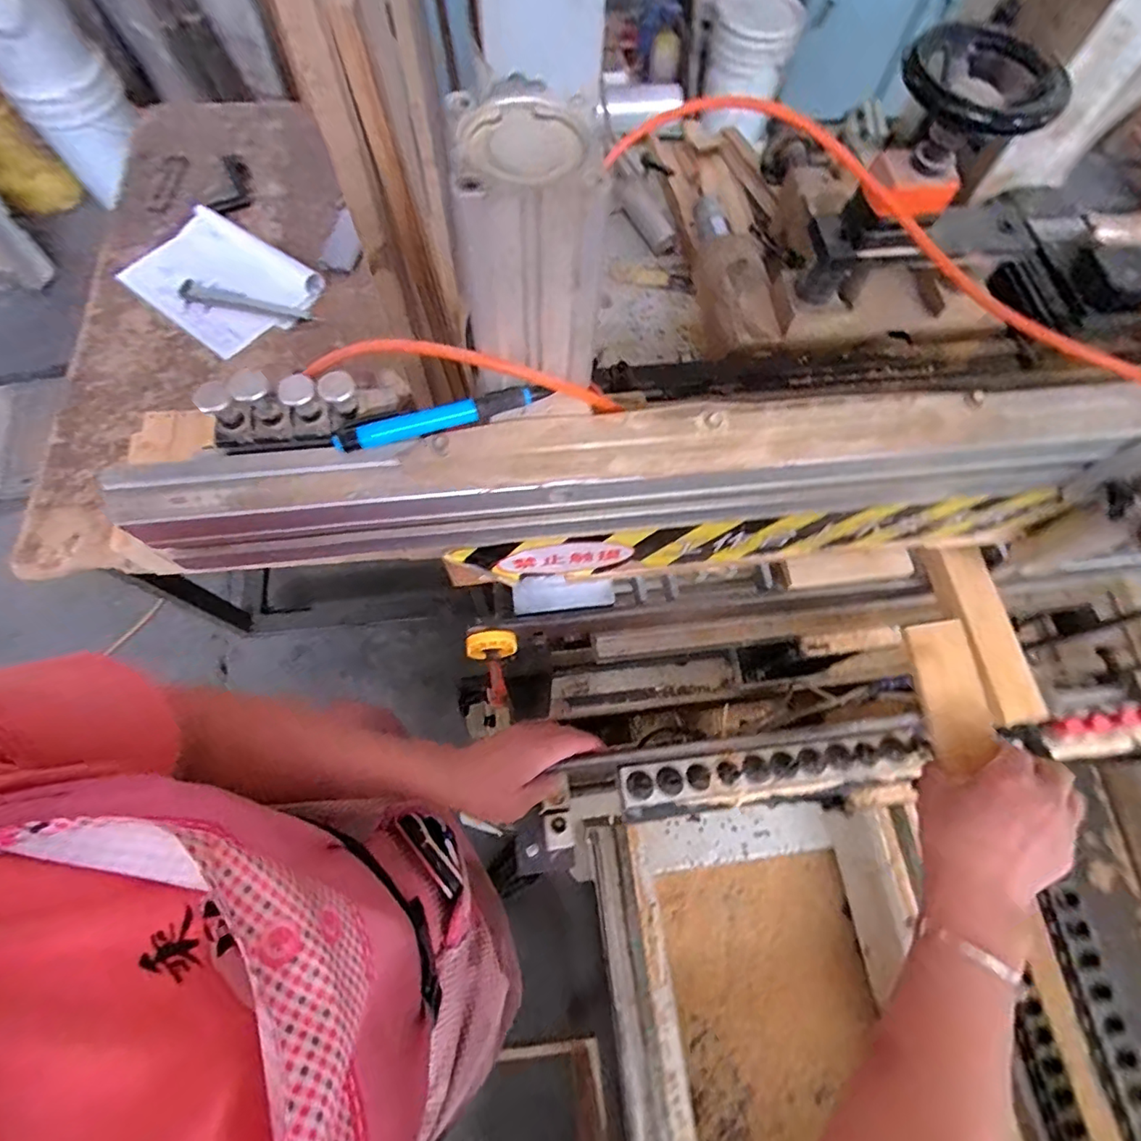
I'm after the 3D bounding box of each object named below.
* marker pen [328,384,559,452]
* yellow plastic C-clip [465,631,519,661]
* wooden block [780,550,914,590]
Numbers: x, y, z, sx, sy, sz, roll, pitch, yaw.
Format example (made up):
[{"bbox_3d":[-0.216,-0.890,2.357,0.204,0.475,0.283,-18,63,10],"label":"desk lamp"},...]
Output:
[{"bbox_3d":[-0.071,-0.087,0.314,0.121,0.013,0.013,-19,71,-9],"label":"marker pen"},{"bbox_3d":[-0.078,0.074,0.553,0.050,0.040,0.018,-10,70,-6],"label":"yellow plastic C-clip"},{"bbox_3d":[0.279,-0.003,0.567,0.131,0.019,0.029,-5,69,-4],"label":"wooden block"}]

